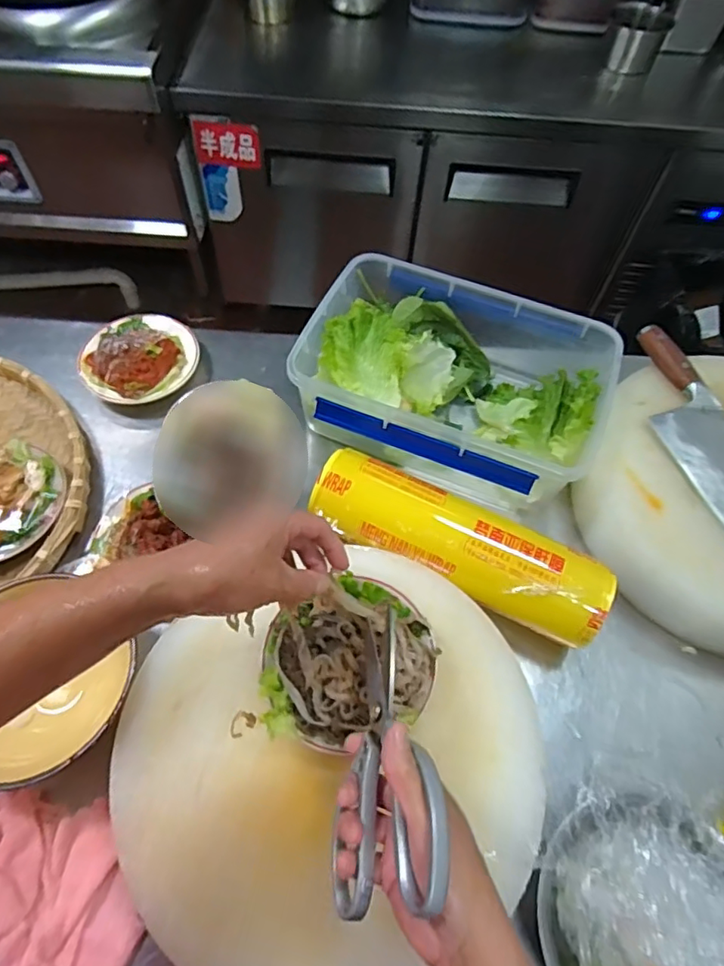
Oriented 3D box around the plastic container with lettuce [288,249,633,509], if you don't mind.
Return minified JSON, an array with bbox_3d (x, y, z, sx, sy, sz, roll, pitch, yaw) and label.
[{"bbox_3d":[0.110,-0.120,0.723,0.361,0.144,0.252,20,60,9],"label":"plastic container with lettuce"}]

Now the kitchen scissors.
[{"bbox_3d":[0.023,0.177,0.372,0.015,0.110,0.191,21,58,-23],"label":"kitchen scissors"}]

